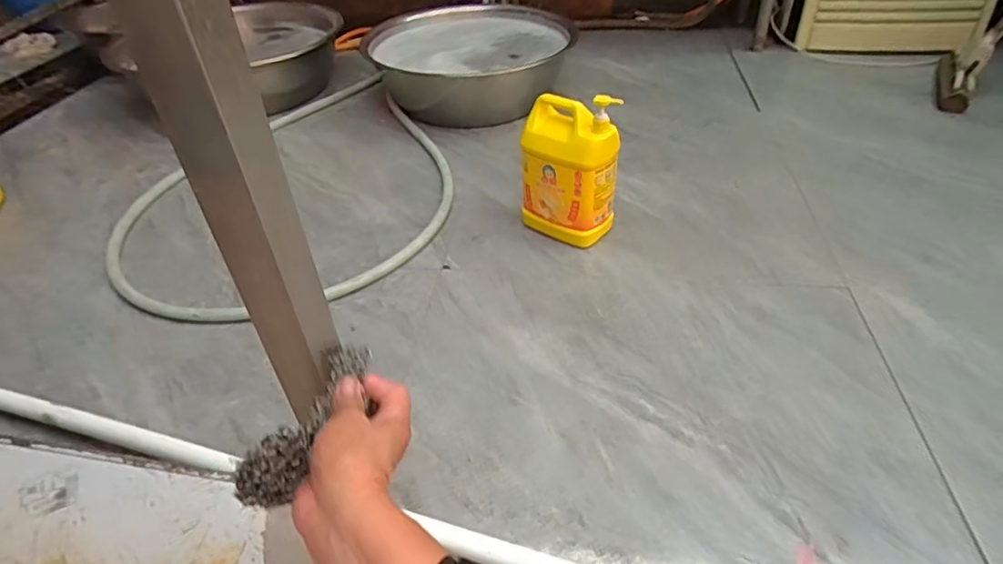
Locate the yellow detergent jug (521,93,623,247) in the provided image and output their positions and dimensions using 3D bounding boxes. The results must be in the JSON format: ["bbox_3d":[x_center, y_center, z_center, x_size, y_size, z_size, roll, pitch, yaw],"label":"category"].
[{"bbox_3d":[0.141,-0.230,1.195,0.190,0.300,0.110,32,51,33],"label":"yellow detergent jug"}]

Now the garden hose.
[{"bbox_3d":[-0.543,-0.334,1.562,0.778,0.035,1.212,-8,40,-4],"label":"garden hose"}]

